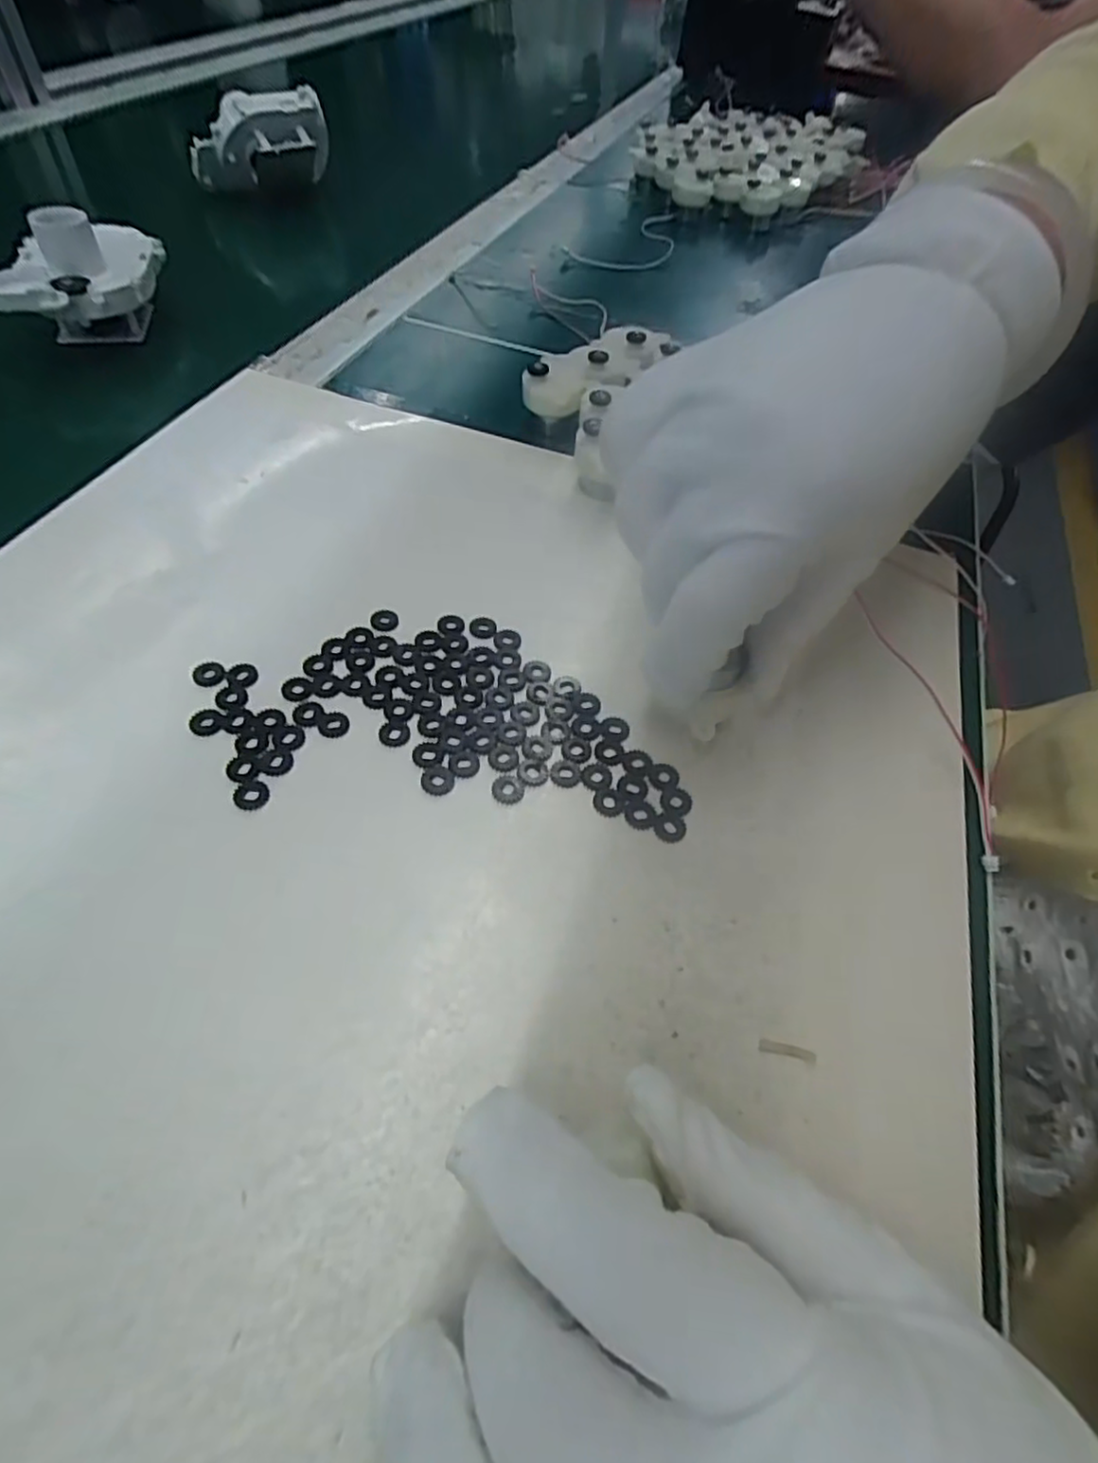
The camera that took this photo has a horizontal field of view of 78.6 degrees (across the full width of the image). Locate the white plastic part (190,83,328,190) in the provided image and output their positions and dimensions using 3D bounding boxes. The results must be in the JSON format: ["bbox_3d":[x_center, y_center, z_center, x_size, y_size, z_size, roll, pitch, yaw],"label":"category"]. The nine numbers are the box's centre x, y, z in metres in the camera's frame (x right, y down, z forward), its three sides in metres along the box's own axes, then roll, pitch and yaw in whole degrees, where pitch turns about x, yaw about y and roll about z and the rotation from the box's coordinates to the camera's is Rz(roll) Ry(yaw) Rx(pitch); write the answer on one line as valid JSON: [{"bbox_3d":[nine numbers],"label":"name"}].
[{"bbox_3d":[-0.215,-0.437,0.501,0.104,0.060,0.028,-19,56,6],"label":"white plastic part"}]

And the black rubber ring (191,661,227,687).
[{"bbox_3d":[-0.123,-0.021,0.243,0.011,0.004,0.012,3,54,-4],"label":"black rubber ring"}]

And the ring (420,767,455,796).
[{"bbox_3d":[-0.037,0.016,0.225,0.011,0.004,0.011,3,54,-4],"label":"ring"}]

